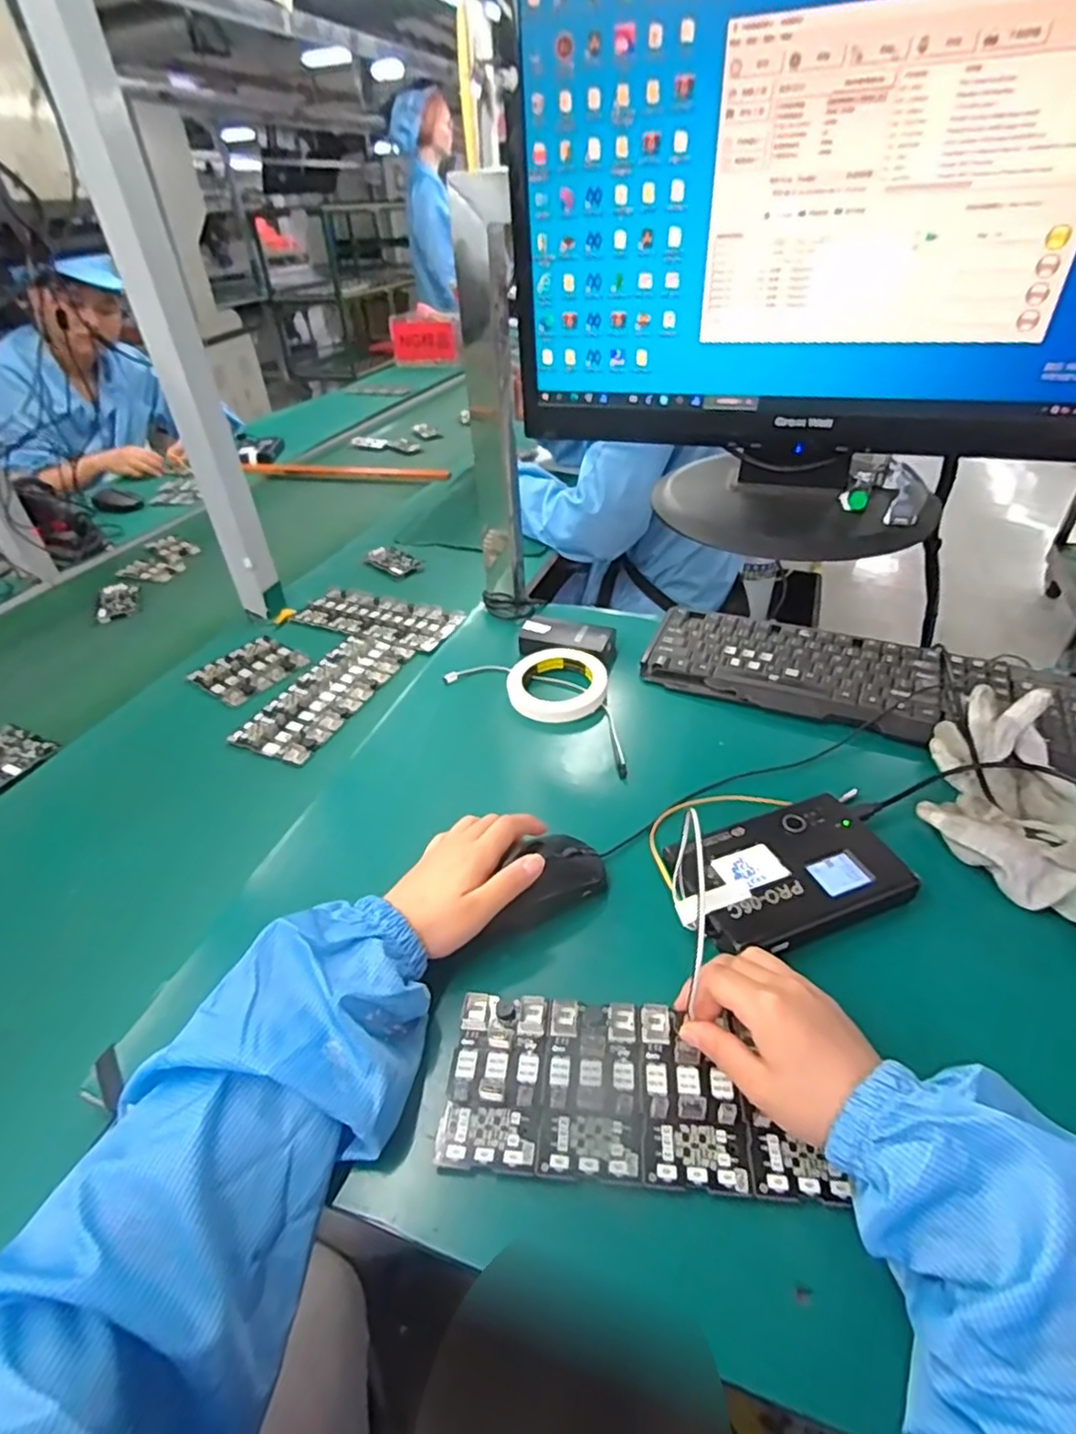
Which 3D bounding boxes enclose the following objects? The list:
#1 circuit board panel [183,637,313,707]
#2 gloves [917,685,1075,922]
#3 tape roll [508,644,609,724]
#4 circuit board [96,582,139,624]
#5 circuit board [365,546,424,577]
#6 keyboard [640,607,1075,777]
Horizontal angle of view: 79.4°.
[{"bbox_3d":[-0.353,-0.059,0.798,0.100,0.010,0.111,24,46,29],"label":"circuit board panel"},{"bbox_3d":[0.389,0.065,0.501,0.164,0.055,0.201,25,46,30],"label":"gloves"},{"bbox_3d":[0.021,-0.042,0.701,0.102,0.030,0.114,-3,39,-1],"label":"tape roll"},{"bbox_3d":[-0.634,-0.176,0.979,0.051,0.012,0.103,-16,41,-16],"label":"circuit board"},{"bbox_3d":[-0.224,-0.245,1.015,0.102,0.012,0.054,31,49,34],"label":"circuit board"},{"bbox_3d":[0.328,-0.038,0.663,0.428,0.026,0.144,14,42,20],"label":"keyboard"}]

